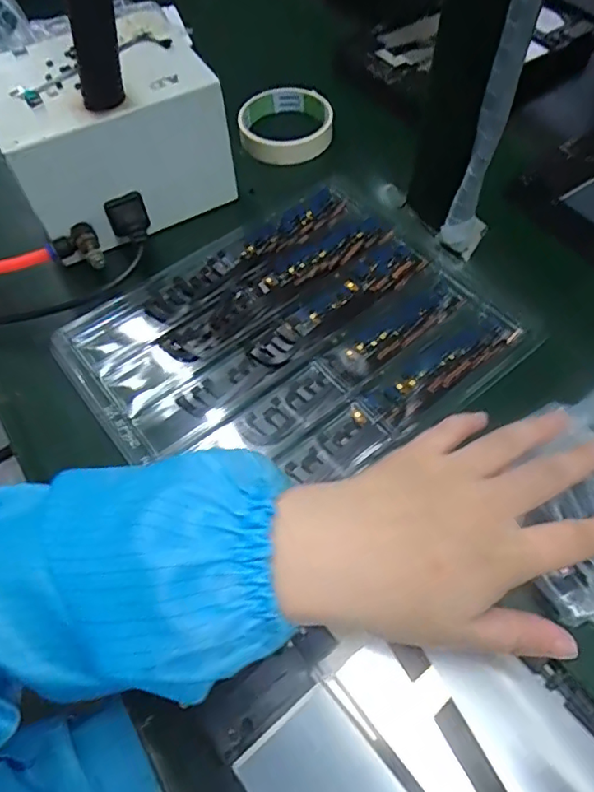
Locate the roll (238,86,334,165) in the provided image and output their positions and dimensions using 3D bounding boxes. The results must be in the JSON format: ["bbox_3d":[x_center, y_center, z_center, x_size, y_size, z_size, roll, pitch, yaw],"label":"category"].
[{"bbox_3d":[-0.011,-0.252,0.510,0.086,0.025,0.086,-1,60,2],"label":"roll"}]

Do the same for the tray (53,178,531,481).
[{"bbox_3d":[-0.004,-0.039,0.384,0.265,0.019,0.212,-36,65,-16],"label":"tray"}]

